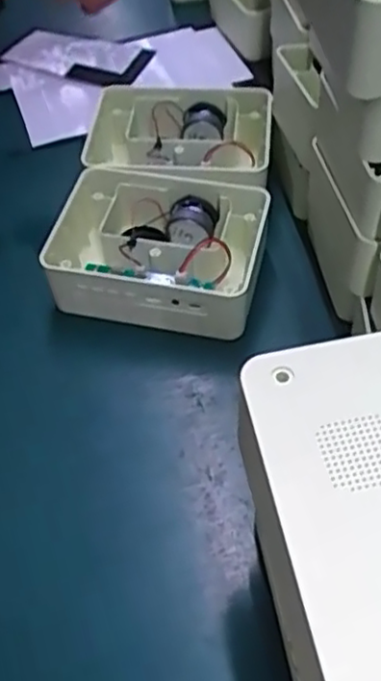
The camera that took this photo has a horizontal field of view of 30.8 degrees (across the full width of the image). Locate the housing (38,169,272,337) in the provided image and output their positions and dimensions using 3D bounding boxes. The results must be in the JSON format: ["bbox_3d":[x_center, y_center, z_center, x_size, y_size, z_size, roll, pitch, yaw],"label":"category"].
[{"bbox_3d":[-0.023,-0.062,0.505,0.145,0.061,0.111,7,54,7],"label":"housing"}]

